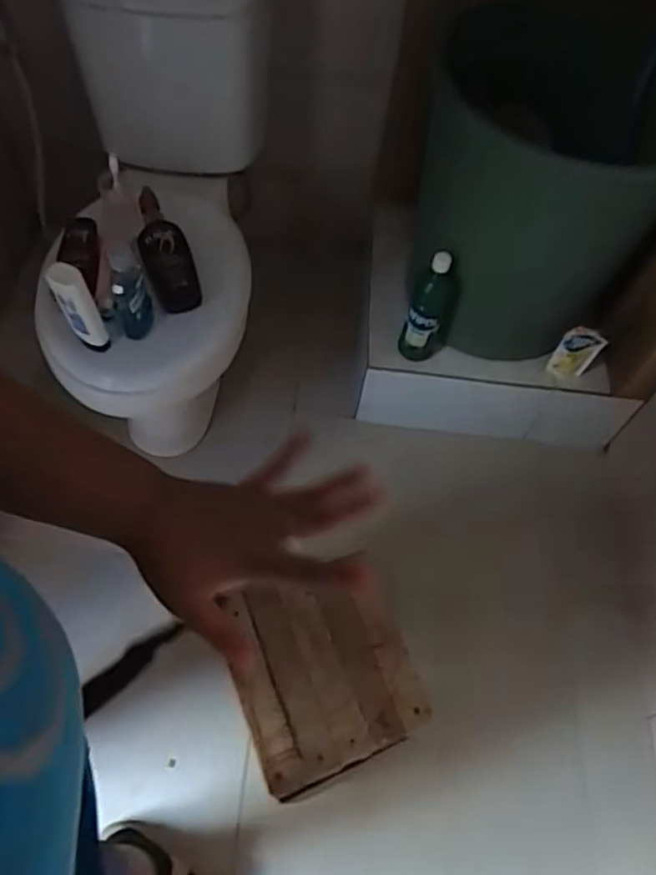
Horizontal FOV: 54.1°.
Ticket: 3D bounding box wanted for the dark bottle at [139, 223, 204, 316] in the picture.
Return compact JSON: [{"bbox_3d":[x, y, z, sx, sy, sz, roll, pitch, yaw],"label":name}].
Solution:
[{"bbox_3d":[-0.266,-0.288,1.082,0.078,0.035,0.179,-17,64,-15],"label":"dark bottle"}]

